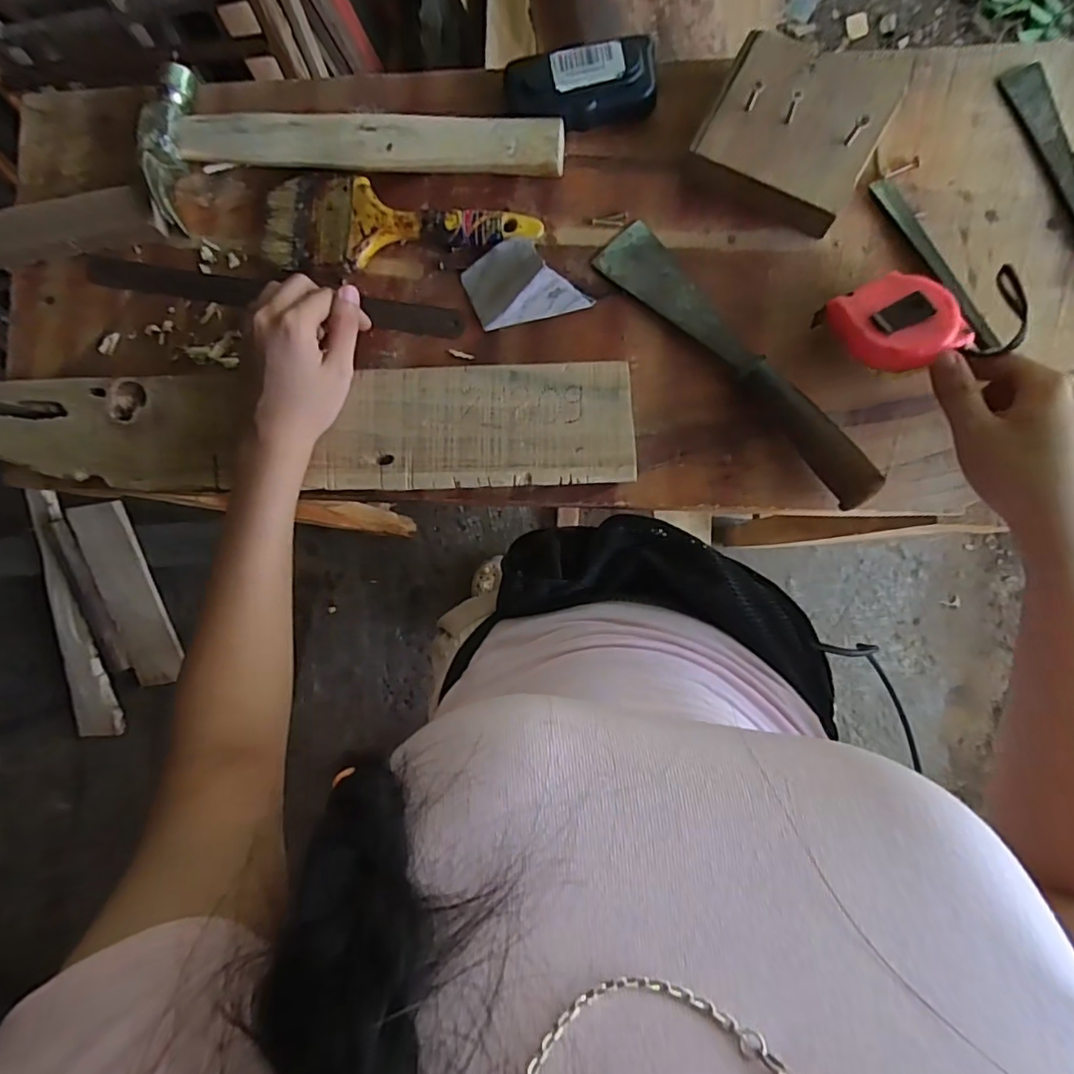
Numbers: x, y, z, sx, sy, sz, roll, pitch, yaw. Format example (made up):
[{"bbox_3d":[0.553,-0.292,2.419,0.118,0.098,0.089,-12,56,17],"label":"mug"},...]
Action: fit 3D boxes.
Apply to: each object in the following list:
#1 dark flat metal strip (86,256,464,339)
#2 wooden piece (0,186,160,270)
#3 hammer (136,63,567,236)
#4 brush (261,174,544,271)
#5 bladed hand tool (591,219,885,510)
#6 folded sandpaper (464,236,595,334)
[{"bbox_3d":[-0.207,-0.185,0.439,0.309,0.008,0.024,11,82,5],"label":"dark flat metal strip"},{"bbox_3d":[-0.390,-0.238,0.447,0.191,0.027,0.029,-8,88,5],"label":"wooden piece"},{"bbox_3d":[-0.140,-0.288,0.417,0.317,0.027,0.108,3,89,5],"label":"hammer"},{"bbox_3d":[-0.101,-0.233,0.418,0.200,0.012,0.069,0,89,5],"label":"brush"},{"bbox_3d":[0.136,-0.123,0.385,0.039,0.034,0.243,-42,85,3],"label":"bladed hand tool"},{"bbox_3d":[-0.010,-0.185,0.404,0.085,0.024,0.056,-10,88,5],"label":"folded sandpaper"}]

